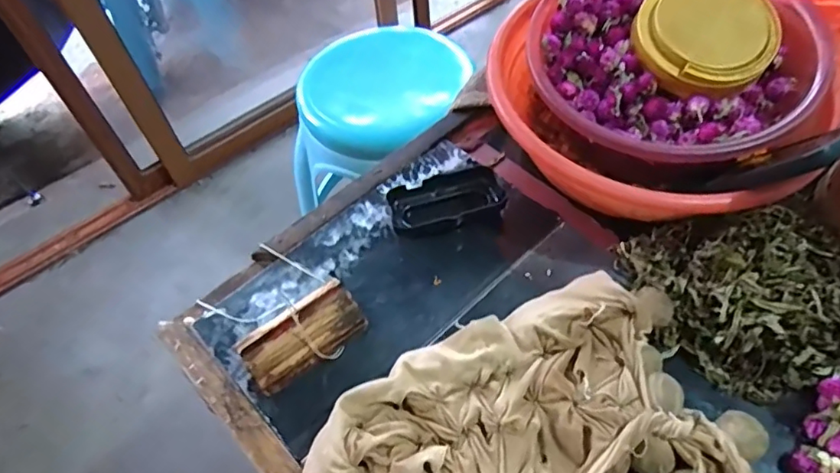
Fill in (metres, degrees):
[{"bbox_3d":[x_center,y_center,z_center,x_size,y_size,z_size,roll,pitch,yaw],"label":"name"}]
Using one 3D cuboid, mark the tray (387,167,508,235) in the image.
[{"bbox_3d":[0.026,-0.031,0.531,0.105,0.029,0.056,-15,54,-7],"label":"tray"}]

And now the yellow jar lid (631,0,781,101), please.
[{"bbox_3d":[0.253,-0.181,0.489,0.111,0.017,0.116,-1,80,8],"label":"yellow jar lid"}]

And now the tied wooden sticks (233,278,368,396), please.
[{"bbox_3d":[-0.094,0.077,0.442,0.096,0.039,0.044,-32,58,-18],"label":"tied wooden sticks"}]

